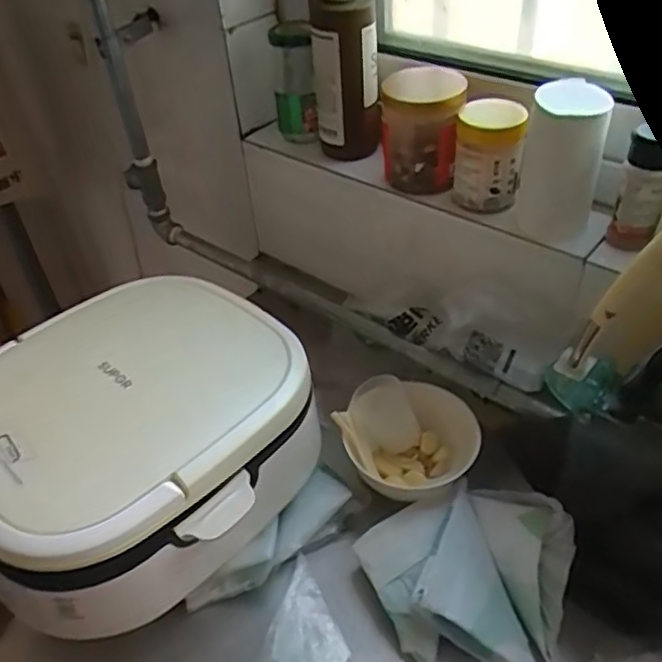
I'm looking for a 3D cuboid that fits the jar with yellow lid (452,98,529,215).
[{"bbox_3d":[0.153,-0.170,0.638,0.062,0.089,0.069,5,43,11],"label":"jar with yellow lid"}]

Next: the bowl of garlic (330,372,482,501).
[{"bbox_3d":[0.083,0.114,0.672,0.138,0.066,0.135,-3,42,3],"label":"bowl of garlic"}]

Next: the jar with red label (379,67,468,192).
[{"bbox_3d":[0.093,-0.201,0.665,0.081,0.104,0.070,1,43,7],"label":"jar with red label"}]

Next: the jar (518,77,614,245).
[{"bbox_3d":[0.201,-0.144,0.574,0.064,0.128,0.060,-3,42,3],"label":"jar"}]

